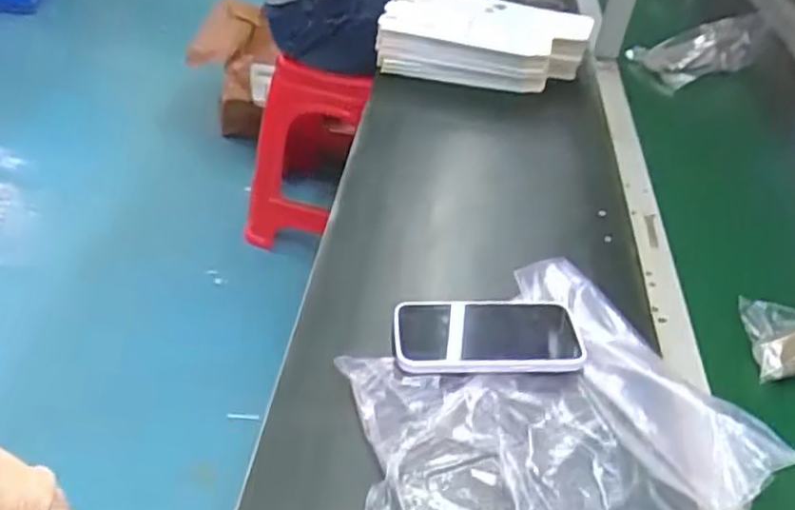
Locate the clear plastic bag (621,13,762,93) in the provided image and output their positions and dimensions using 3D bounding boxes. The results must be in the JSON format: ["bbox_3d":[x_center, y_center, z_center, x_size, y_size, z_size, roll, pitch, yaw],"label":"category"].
[{"bbox_3d":[0.436,-0.289,1.039,0.193,0.055,0.095,-19,43,-6],"label":"clear plastic bag"}]

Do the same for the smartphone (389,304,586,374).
[{"bbox_3d":[0.075,0.065,0.587,0.150,0.013,0.073,3,40,-7],"label":"smartphone"}]

